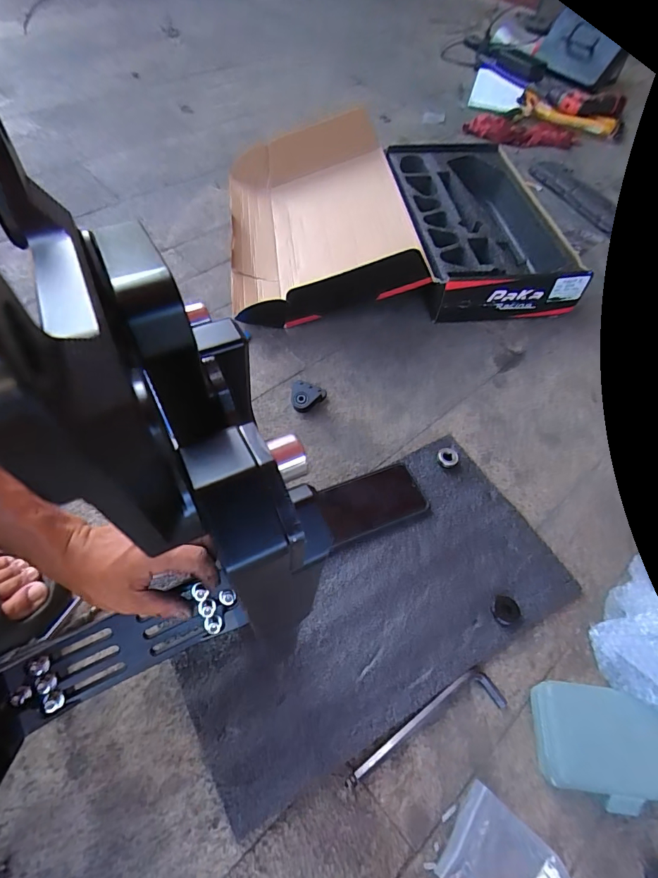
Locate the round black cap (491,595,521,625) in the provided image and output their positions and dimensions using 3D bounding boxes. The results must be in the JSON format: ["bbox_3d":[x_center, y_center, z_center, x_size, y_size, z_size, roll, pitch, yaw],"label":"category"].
[{"bbox_3d":[0.199,0.193,0.500,0.029,0.009,0.031,2,57,-3],"label":"round black cap"}]

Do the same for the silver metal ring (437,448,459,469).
[{"bbox_3d":[0.162,0.026,0.607,0.028,0.010,0.030,2,57,-3],"label":"silver metal ring"}]

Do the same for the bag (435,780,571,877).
[{"bbox_3d":[0.159,0.379,0.383,0.109,0.012,0.078,34,61,17],"label":"bag"}]

